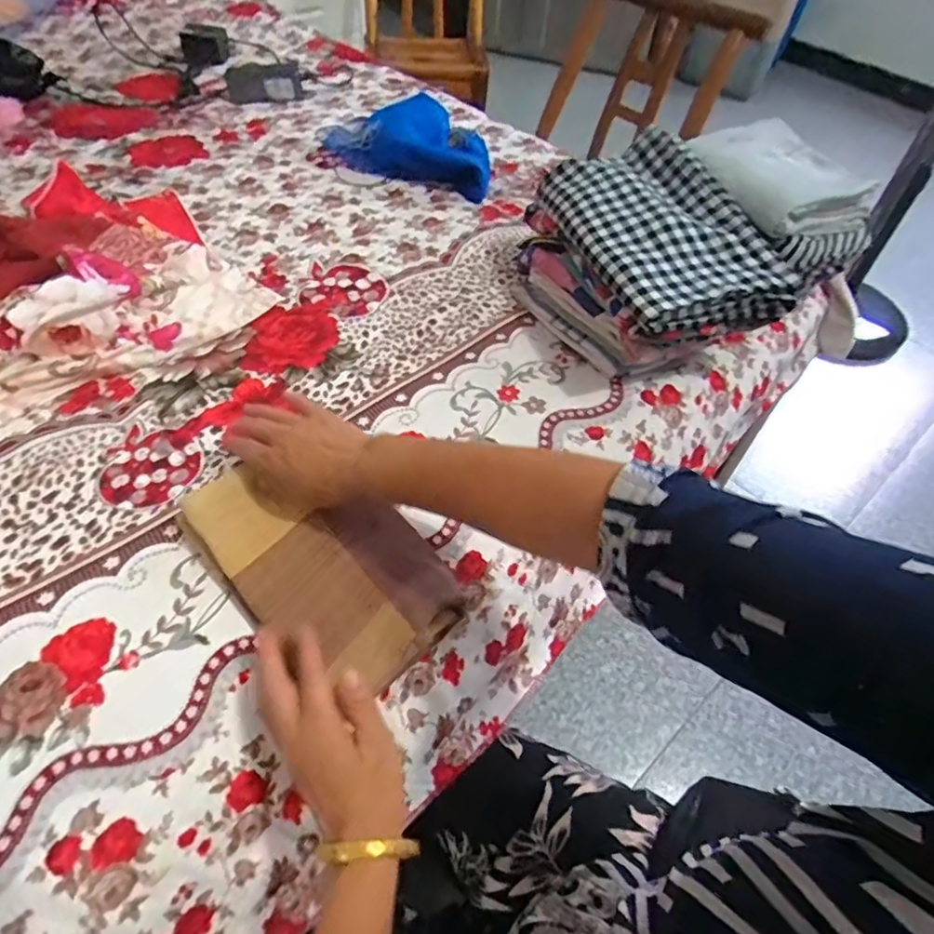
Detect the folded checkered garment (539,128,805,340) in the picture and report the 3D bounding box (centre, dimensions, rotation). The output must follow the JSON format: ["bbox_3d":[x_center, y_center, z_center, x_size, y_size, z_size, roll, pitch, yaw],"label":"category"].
[{"bbox_3d":[0.197,-0.253,0.619,0.164,0.065,0.277,-12,55,-14],"label":"folded checkered garment"}]

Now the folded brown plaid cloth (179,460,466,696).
[{"bbox_3d":[-0.112,0.069,0.464,0.216,0.023,0.133,38,58,22],"label":"folded brown plaid cloth"}]

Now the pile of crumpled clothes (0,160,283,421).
[{"bbox_3d":[-0.505,-0.225,0.646,0.437,0.076,0.432,-34,62,-27],"label":"pile of crumpled clothes"}]

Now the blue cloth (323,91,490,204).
[{"bbox_3d":[-0.066,-0.533,0.956,0.285,0.046,0.205,23,54,12],"label":"blue cloth"}]

